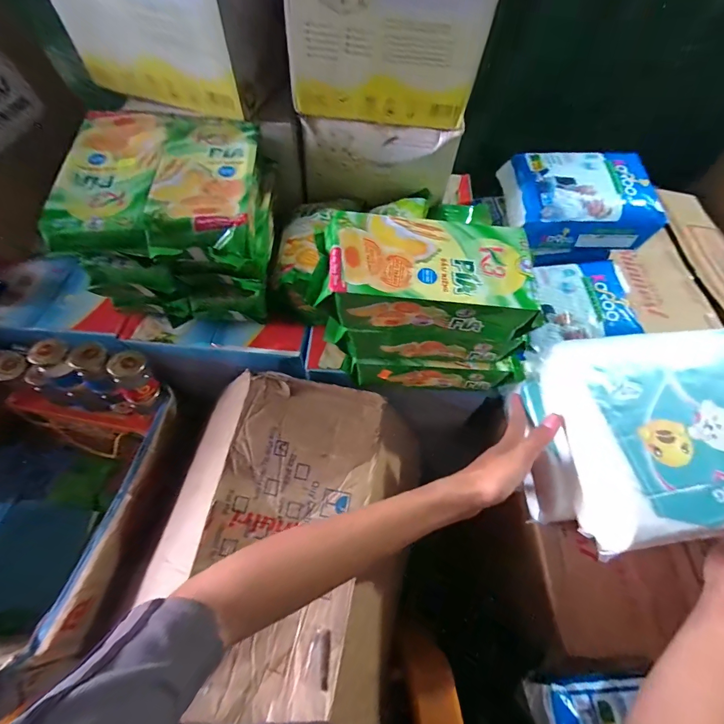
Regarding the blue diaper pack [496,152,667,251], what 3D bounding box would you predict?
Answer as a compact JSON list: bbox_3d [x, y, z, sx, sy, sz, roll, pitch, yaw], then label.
[{"bbox_3d":[0.367,-0.287,0.618,0.218,0.077,0.186,2,62,-1],"label":"blue diaper pack"}]

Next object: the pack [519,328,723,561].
[{"bbox_3d":[0.358,0.088,0.399,0.276,0.145,0.211,2,62,-1],"label":"pack"}]

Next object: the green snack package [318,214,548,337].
[{"bbox_3d":[0.069,-0.091,0.395,0.219,0.075,0.110,4,62,0],"label":"green snack package"}]

